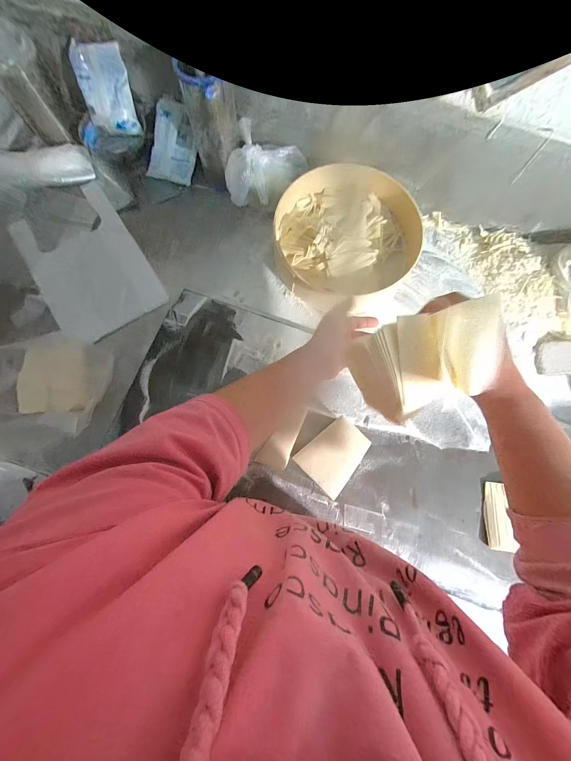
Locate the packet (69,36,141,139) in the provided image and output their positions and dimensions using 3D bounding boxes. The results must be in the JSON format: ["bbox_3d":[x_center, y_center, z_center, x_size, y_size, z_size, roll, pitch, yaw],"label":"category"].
[{"bbox_3d":[-0.354,-0.570,0.552,0.092,0.125,0.017,-8,40,-6],"label":"packet"}]

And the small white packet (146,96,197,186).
[{"bbox_3d":[-0.243,-0.519,0.614,0.098,0.005,0.144,19,106,-3],"label":"small white packet"}]

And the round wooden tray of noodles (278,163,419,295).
[{"bbox_3d":[0.123,-0.317,0.568,0.278,0.069,0.278,0,80,-1],"label":"round wooden tray of noodles"}]

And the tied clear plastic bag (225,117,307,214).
[{"bbox_3d":[-0.044,-0.427,0.576,0.150,0.084,0.112,18,80,2],"label":"tied clear plastic bag"}]

